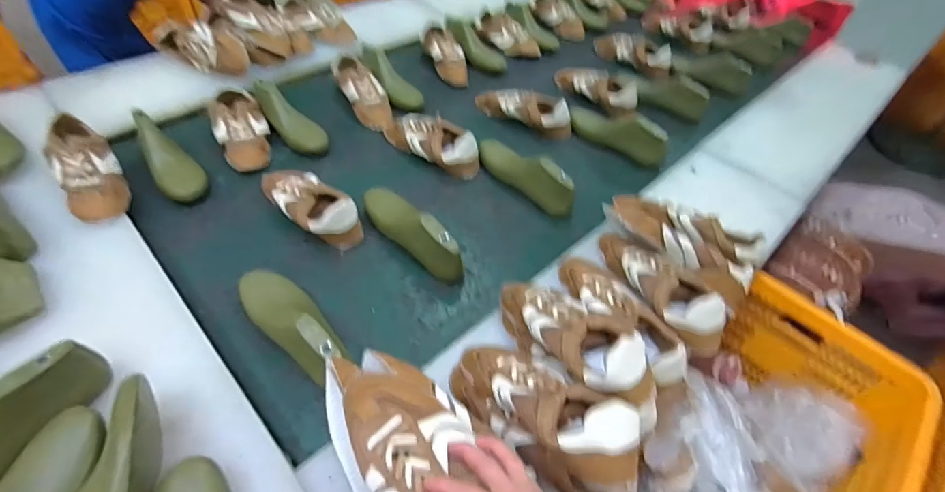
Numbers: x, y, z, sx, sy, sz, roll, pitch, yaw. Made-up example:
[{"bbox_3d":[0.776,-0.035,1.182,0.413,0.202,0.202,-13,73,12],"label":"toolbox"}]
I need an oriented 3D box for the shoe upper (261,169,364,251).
[{"bbox_3d":[-0.315,-0.088,0.821,0.256,0.072,0.090,37,57,22],"label":"shoe upper"}]

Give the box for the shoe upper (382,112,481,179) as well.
[{"bbox_3d":[-0.097,-0.236,0.968,0.245,0.075,0.079,35,57,21],"label":"shoe upper"}]

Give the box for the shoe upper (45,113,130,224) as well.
[{"bbox_3d":[-0.672,-0.136,0.769,0.081,0.070,0.227,-28,59,-24],"label":"shoe upper"}]

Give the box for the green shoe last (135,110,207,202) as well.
[{"bbox_3d":[-0.600,-0.182,0.867,0.084,0.066,0.243,-28,59,-24],"label":"green shoe last"}]

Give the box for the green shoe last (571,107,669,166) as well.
[{"bbox_3d":[0.325,-0.271,1.004,0.232,0.080,0.065,34,56,21],"label":"green shoe last"}]

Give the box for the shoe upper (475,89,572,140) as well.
[{"bbox_3d":[0.120,-0.332,1.074,0.262,0.080,0.072,28,54,16],"label":"shoe upper"}]

